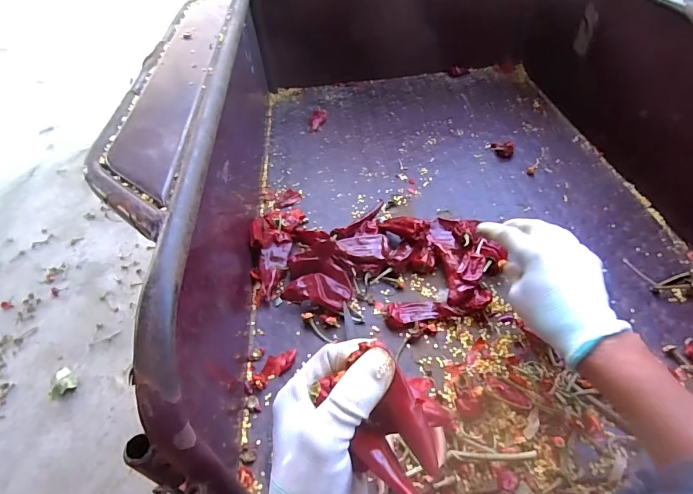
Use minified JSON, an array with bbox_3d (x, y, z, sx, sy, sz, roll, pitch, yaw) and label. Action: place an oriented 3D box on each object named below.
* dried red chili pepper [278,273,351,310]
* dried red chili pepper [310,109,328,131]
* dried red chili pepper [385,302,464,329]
[{"bbox_3d":[-0.033,0.053,0.476,0.075,0.029,0.034,9,47,15],"label":"dried red chili pepper"},{"bbox_3d":[-0.054,-0.244,0.775,0.031,0.010,0.072,-1,45,6],"label":"dried red chili pepper"},{"bbox_3d":[0.086,0.072,0.457,0.083,0.013,0.029,-3,45,3],"label":"dried red chili pepper"}]

